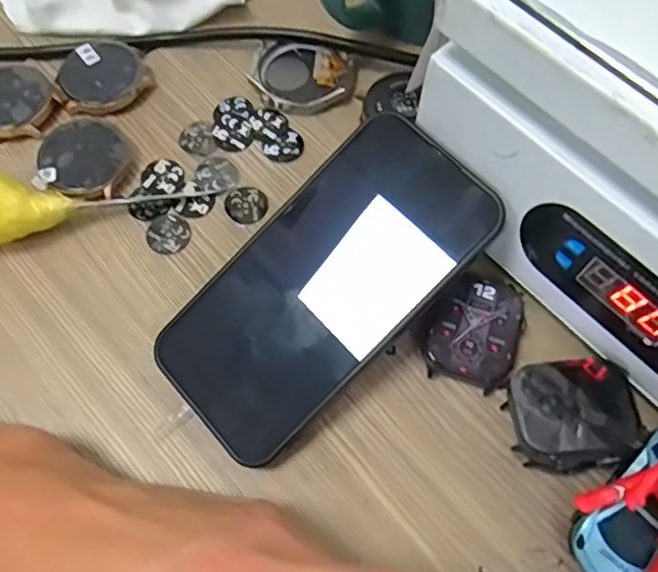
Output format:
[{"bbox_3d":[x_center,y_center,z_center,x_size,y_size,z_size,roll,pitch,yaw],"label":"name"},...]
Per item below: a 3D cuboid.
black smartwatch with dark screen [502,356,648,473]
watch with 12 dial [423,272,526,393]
[{"bbox_3d":[0.097,0.053,0.245,0.052,0.026,0.040,-7,68,-2],"label":"black smartwatch with dark screen"},{"bbox_3d":[0.066,0.020,0.266,0.036,0.013,0.048,25,71,11],"label":"watch with 12 dial"}]

